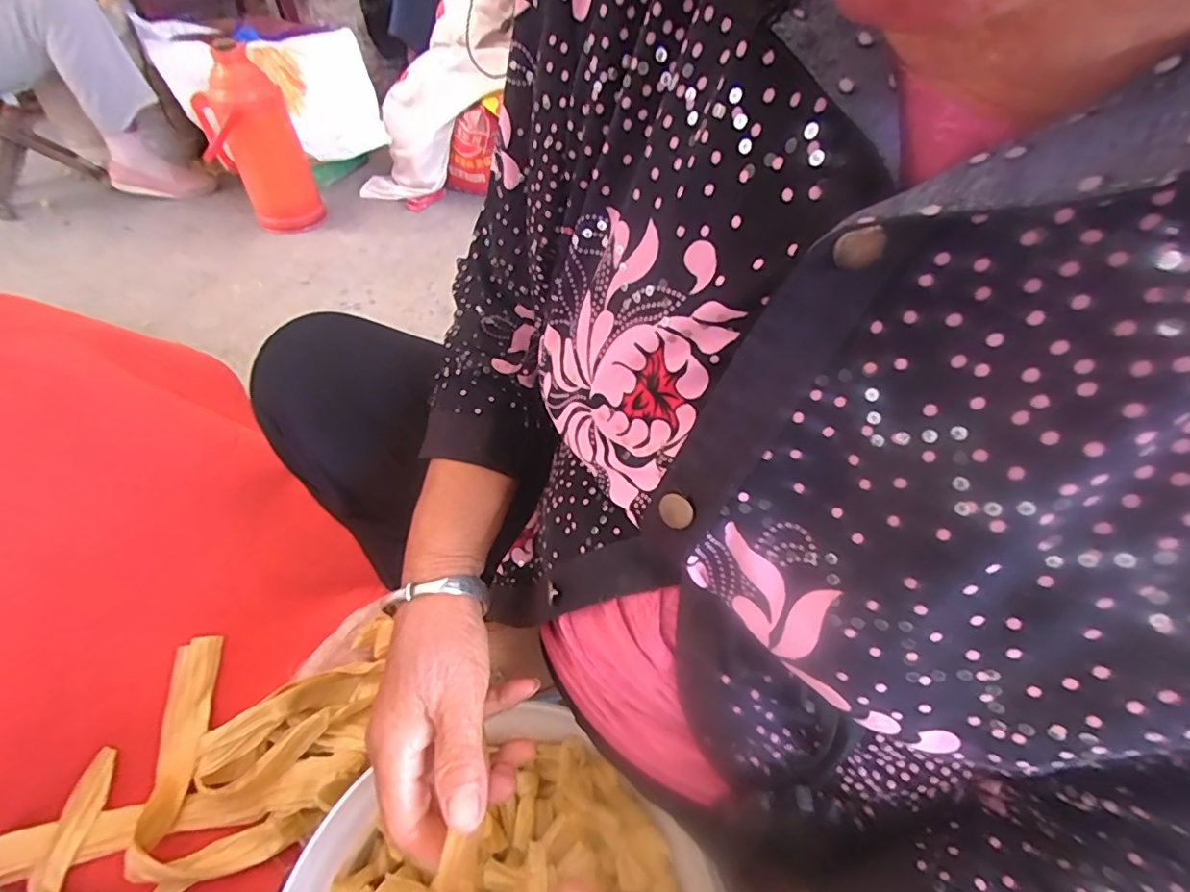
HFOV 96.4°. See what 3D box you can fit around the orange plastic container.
[{"bbox_3d":[-0.766,-0.668,1.213,0.186,0.356,0.143,-21,51,-17],"label":"orange plastic container"}]

